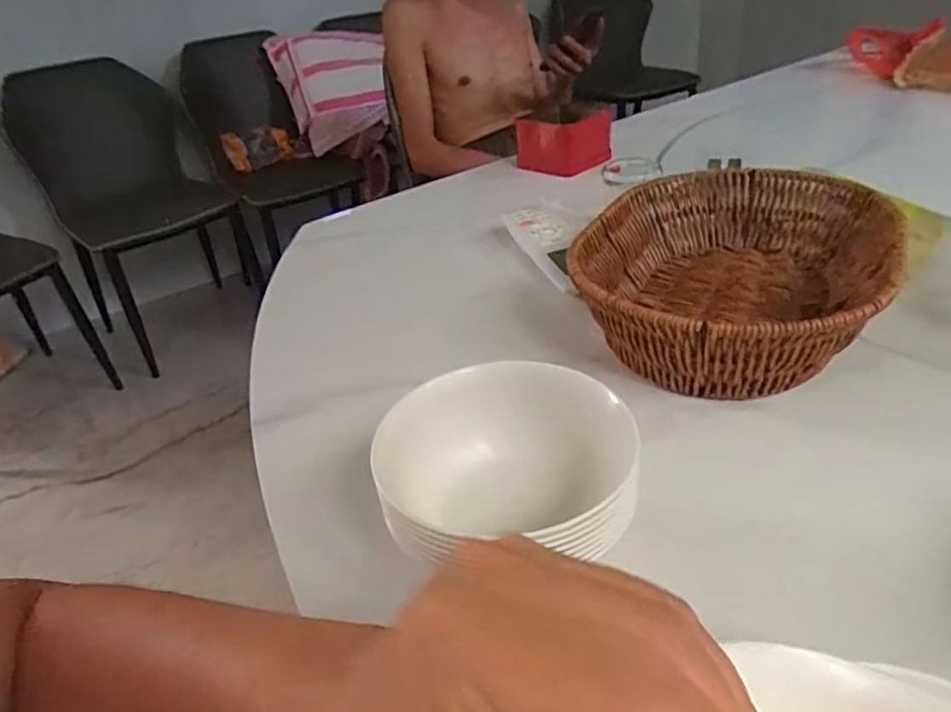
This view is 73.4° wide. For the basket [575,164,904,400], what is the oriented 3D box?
[{"bbox_3d":[0.184,-0.065,0.462,0.194,0.065,0.280,11,37,25],"label":"basket"}]

